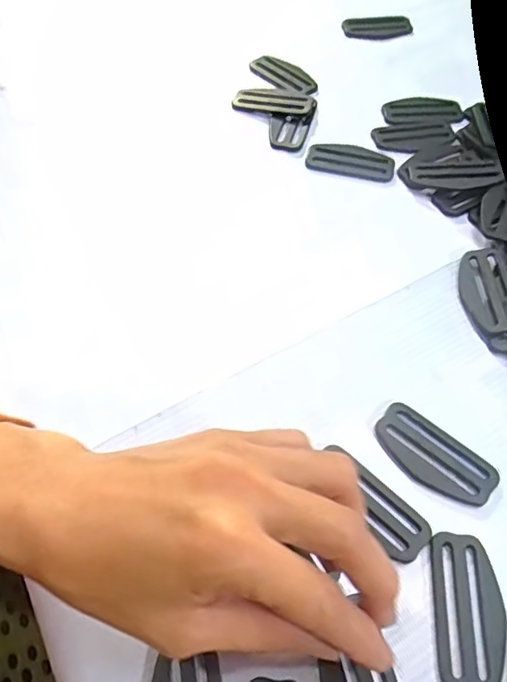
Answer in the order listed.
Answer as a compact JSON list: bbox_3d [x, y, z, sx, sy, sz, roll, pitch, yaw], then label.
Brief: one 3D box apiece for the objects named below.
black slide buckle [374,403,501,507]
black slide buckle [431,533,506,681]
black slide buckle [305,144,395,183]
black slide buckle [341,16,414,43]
[{"bbox_3d":[0.086,0.055,0.259,0.059,0.004,0.030,36,63,19],"label":"black slide buckle"},{"bbox_3d":[0.089,0.111,0.223,0.027,0.004,0.059,6,57,2],"label":"black slide buckle"},{"bbox_3d":[0.067,-0.125,0.371,0.059,0.007,0.022,11,57,5],"label":"black slide buckle"},{"bbox_3d":[0.108,-0.270,0.467,0.060,0.005,0.032,1,57,-2],"label":"black slide buckle"}]

